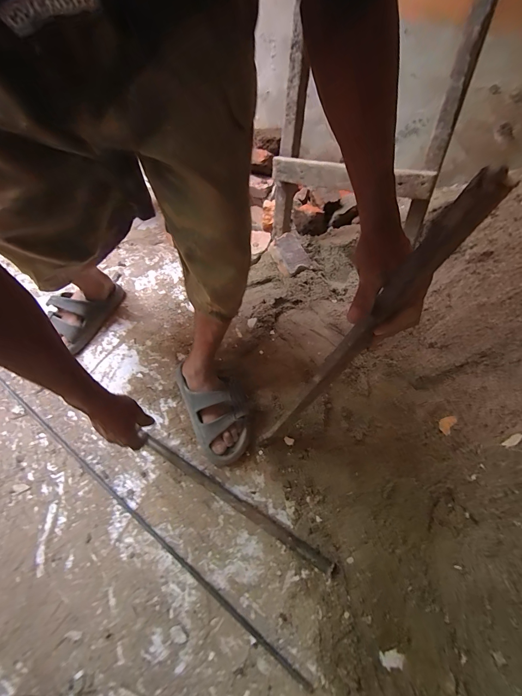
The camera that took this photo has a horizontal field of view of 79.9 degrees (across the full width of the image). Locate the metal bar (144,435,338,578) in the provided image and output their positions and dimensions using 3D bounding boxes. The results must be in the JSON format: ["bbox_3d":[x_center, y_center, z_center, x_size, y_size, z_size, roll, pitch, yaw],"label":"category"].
[{"bbox_3d":[-0.057,0.304,0.620,0.444,0.027,0.022,27,57,17],"label":"metal bar"}]

